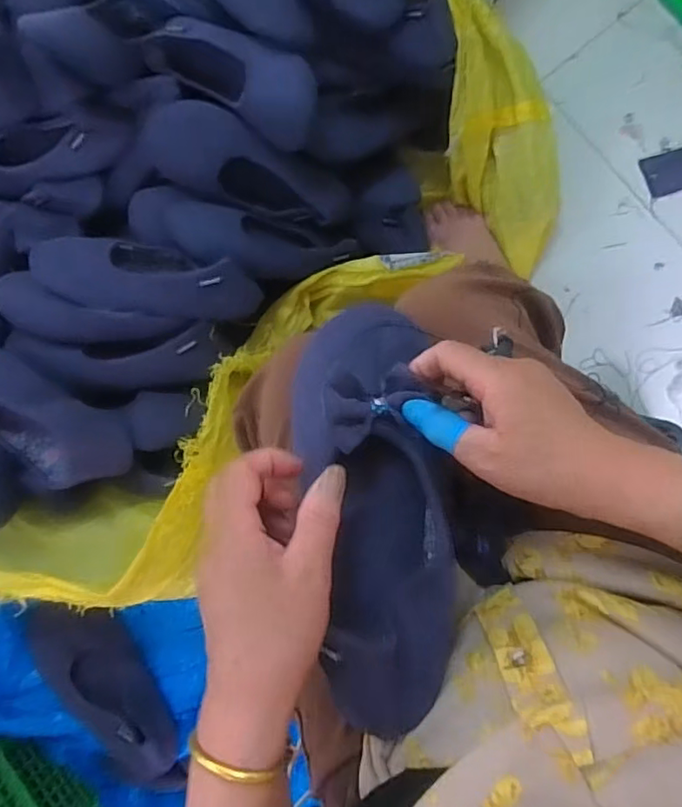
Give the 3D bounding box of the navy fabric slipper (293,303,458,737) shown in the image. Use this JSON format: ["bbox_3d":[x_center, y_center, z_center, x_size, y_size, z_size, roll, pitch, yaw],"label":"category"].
[{"bbox_3d":[0.020,0.062,0.341,0.089,0.063,0.244,-8,81,8],"label":"navy fabric slipper"}]

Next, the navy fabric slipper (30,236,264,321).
[{"bbox_3d":[-0.221,-0.145,0.655,0.253,0.070,0.085,9,88,-8],"label":"navy fabric slipper"}]

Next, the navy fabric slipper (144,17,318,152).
[{"bbox_3d":[-0.127,-0.389,0.667,0.229,0.060,0.079,35,92,9],"label":"navy fabric slipper"}]

